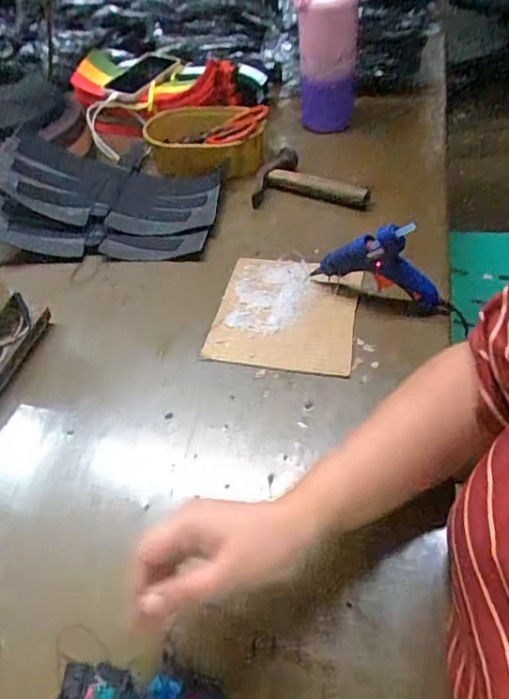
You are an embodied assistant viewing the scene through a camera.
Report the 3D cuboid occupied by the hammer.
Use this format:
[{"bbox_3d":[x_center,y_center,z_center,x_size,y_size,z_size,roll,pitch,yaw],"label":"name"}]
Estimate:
[{"bbox_3d":[0.089,-0.242,0.798,0.167,0.053,0.109,6,49,12],"label":"hammer"}]

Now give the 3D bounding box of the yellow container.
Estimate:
[{"bbox_3d":[-0.088,-0.345,0.879,0.203,0.074,0.192,-4,47,5],"label":"yellow container"}]

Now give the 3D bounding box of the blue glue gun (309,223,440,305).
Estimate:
[{"bbox_3d":[0.137,-0.101,0.589,0.138,0.086,0.026,8,49,16],"label":"blue glue gun"}]

